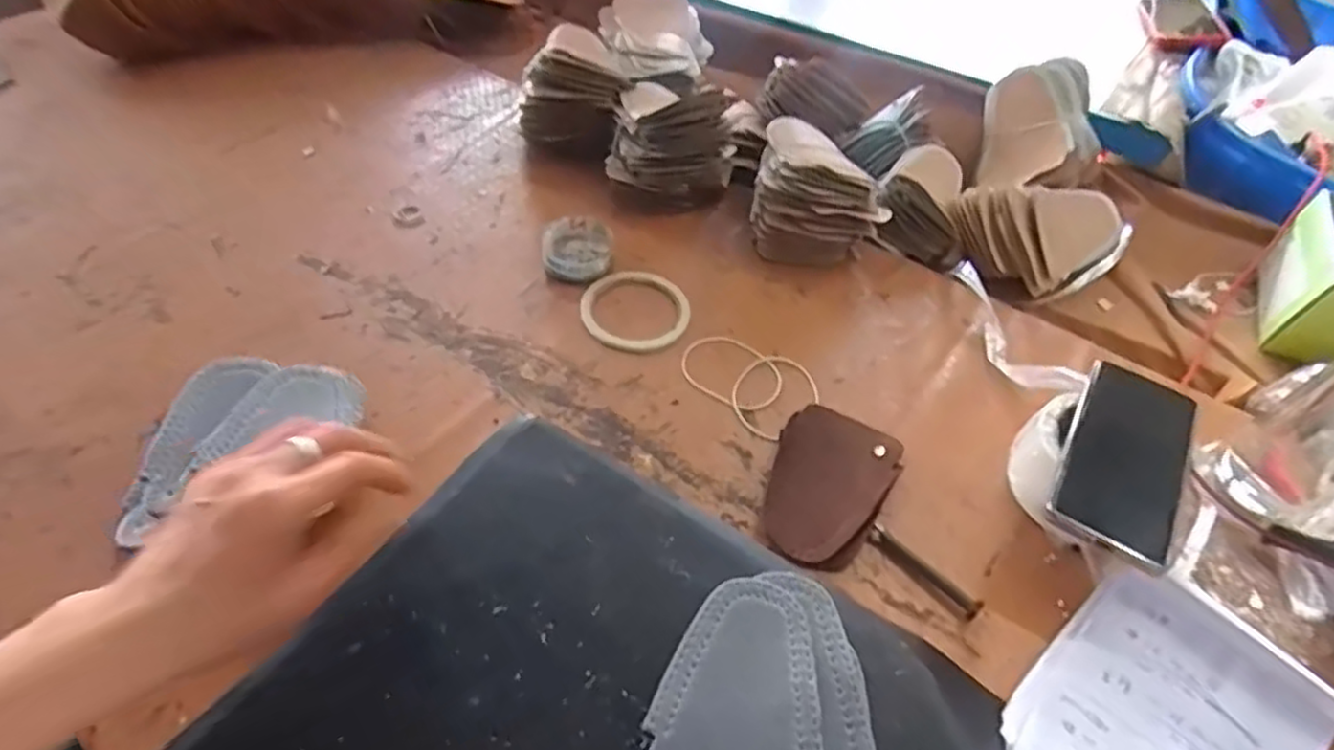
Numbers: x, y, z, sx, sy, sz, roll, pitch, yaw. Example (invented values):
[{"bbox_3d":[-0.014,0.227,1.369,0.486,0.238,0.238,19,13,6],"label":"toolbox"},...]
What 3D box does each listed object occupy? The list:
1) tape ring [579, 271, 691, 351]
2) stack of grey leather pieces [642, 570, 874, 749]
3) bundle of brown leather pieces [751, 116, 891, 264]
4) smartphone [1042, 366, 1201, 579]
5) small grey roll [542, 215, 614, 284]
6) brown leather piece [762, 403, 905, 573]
[{"bbox_3d":[-0.026,-0.059,0.626,0.096,0.006,0.090,3,49,-3],"label":"tape ring"},{"bbox_3d":[0.059,0.180,0.394,0.116,0.023,0.145,17,50,9],"label":"stack of grey leather pieces"},{"bbox_3d":[0.148,-0.185,0.700,0.123,0.087,0.142,9,49,2],"label":"bundle of brown leather pieces"},{"bbox_3d":[0.314,0.053,0.489,0.070,0.011,0.163,29,53,18],"label":"smartphone"},{"bbox_3d":[-0.083,-0.118,0.657,0.063,0.028,0.076,4,49,-2],"label":"small grey roll"},{"bbox_3d":[0.116,0.074,0.518,0.085,0.024,0.131,28,53,18],"label":"brown leather piece"}]

